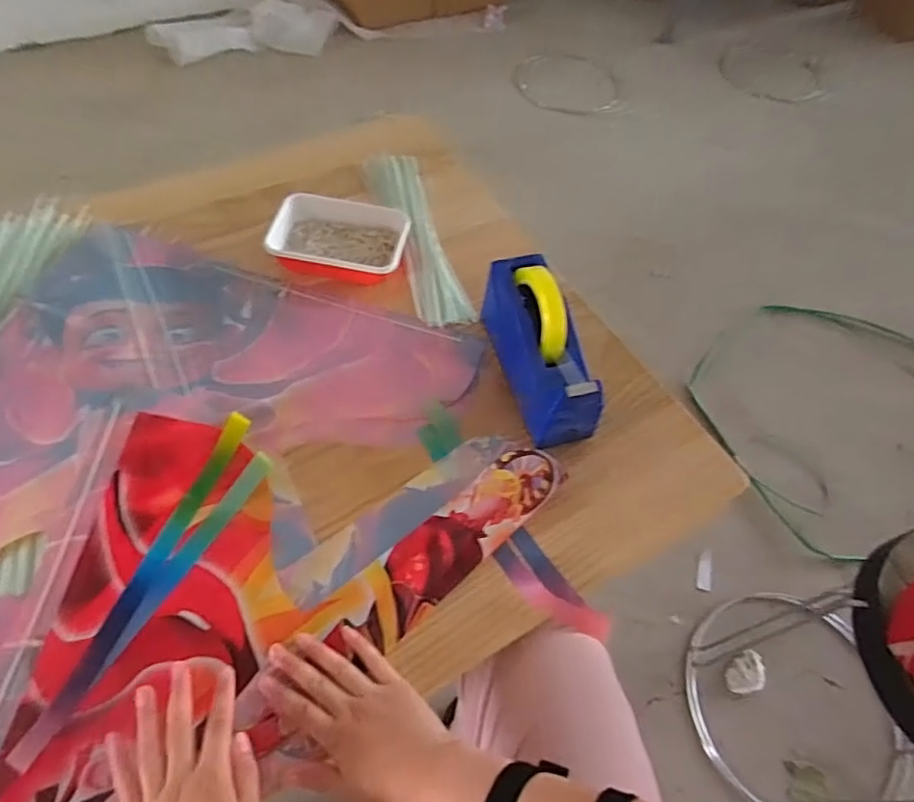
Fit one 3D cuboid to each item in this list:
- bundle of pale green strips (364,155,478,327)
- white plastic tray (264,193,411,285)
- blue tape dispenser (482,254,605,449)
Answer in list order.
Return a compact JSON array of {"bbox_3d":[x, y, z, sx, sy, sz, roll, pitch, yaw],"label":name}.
[{"bbox_3d":[-0.056,-0.239,0.836,0.070,0.019,0.350,-12,59,-12],"label":"bundle of pale green strips"},{"bbox_3d":[-0.151,-0.213,0.791,0.167,0.037,0.125,9,57,2],"label":"white plastic tray"},{"bbox_3d":[0.090,-0.062,0.661,0.069,0.116,0.202,-13,59,-13],"label":"blue tape dispenser"}]

